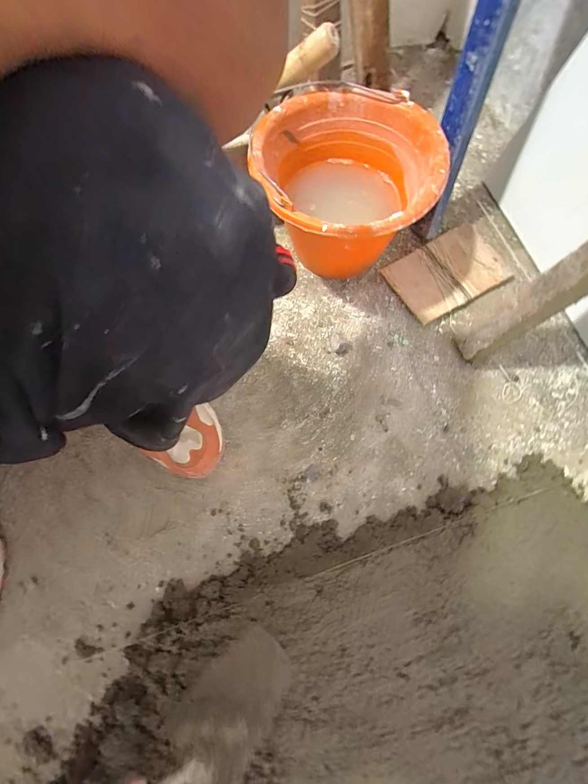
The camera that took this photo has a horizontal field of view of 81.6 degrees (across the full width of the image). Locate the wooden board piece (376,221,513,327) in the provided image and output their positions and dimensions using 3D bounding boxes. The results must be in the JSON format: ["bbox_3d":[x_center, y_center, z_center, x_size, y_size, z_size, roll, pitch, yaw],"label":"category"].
[{"bbox_3d":[0.249,-0.194,0.559,0.180,0.018,0.117,-29,77,-6],"label":"wooden board piece"}]

